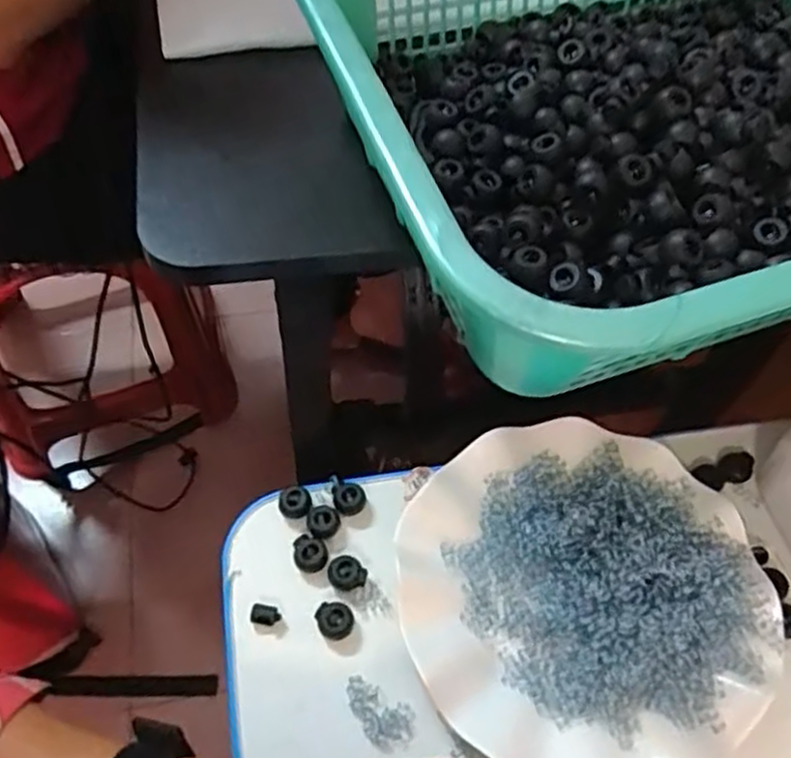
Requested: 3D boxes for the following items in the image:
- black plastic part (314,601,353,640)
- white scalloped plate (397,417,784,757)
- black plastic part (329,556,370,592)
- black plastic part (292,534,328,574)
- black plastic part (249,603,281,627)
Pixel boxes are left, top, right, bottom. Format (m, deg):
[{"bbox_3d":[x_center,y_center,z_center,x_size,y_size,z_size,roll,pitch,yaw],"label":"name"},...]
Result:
[{"bbox_3d":[-0.030,0.120,0.373,0.017,0.007,0.018,-17,60,-13],"label":"black plastic part"},{"bbox_3d":[0.095,0.104,0.374,0.177,0.028,0.177,1,58,-2],"label":"white scalloped plate"},{"bbox_3d":[-0.025,0.102,0.387,0.018,0.014,0.015,-18,61,-13],"label":"black plastic part"},{"bbox_3d":[-0.044,0.091,0.390,0.017,0.005,0.020,-15,60,-12],"label":"black plastic part"},{"bbox_3d":[-0.065,0.118,0.374,0.015,0.006,0.010,6,58,1],"label":"black plastic part"}]

